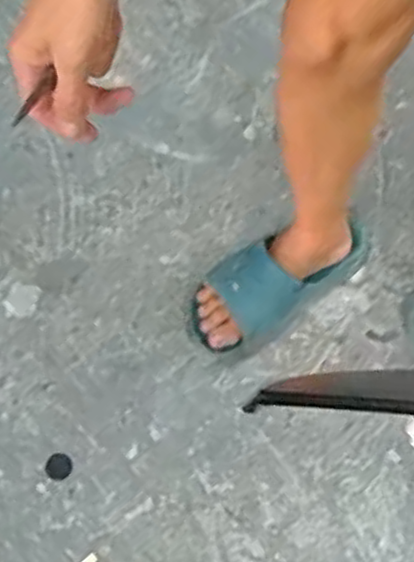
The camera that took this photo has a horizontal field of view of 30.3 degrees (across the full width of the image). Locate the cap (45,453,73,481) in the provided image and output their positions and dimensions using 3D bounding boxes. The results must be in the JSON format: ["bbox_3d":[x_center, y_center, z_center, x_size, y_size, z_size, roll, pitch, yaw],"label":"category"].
[{"bbox_3d":[-0.178,0.222,0.914,0.032,0.004,0.030,0,69,-1],"label":"cap"}]

